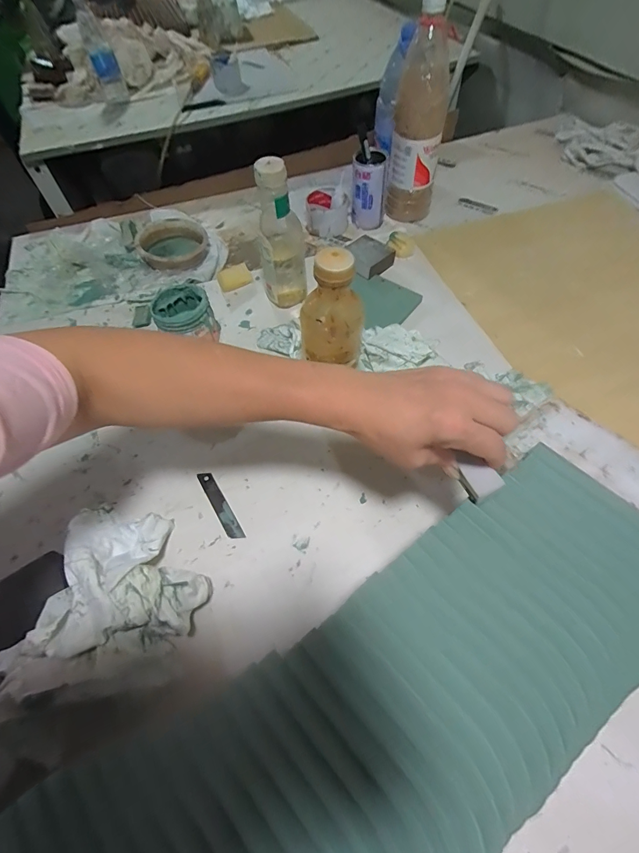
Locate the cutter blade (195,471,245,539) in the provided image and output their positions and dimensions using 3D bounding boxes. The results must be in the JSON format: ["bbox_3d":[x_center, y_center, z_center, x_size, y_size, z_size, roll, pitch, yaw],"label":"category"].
[{"bbox_3d":[-0.120,0.094,0.462,0.017,0.005,0.095,-31,63,-12],"label":"cutter blade"}]

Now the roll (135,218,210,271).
[{"bbox_3d":[-0.273,-0.342,0.717,0.124,0.028,0.124,-1,59,2],"label":"roll"}]

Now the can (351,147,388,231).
[{"bbox_3d":[0.093,-0.442,0.728,0.063,0.128,0.054,6,59,6],"label":"can"}]

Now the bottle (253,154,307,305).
[{"bbox_3d":[-0.055,-0.271,0.557,0.063,0.200,0.061,-6,59,-2],"label":"bottle"}]

